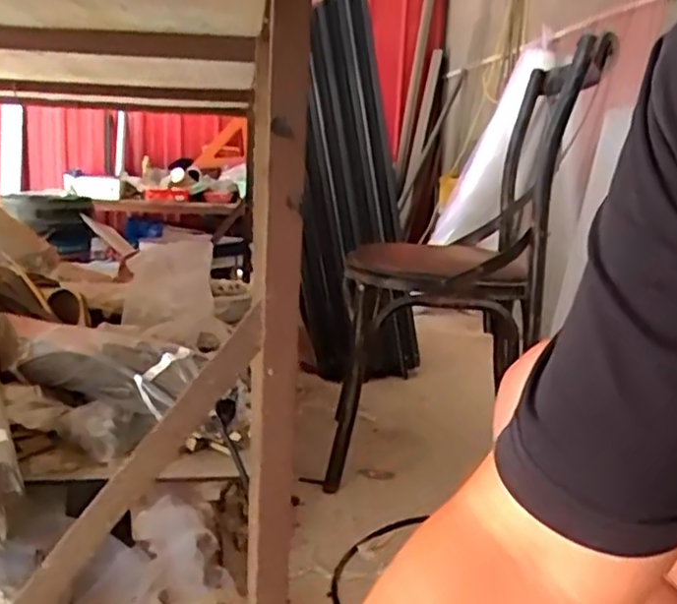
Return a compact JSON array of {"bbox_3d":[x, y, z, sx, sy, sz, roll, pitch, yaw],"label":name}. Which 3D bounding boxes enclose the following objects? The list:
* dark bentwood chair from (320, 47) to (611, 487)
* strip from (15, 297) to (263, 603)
[{"bbox_3d":[0.250,-0.099,1.440,0.446,0.778,0.519,4,11,6],"label":"dark bentwood chair"},{"bbox_3d":[-0.196,0.180,0.563,0.029,0.434,0.024,39,3,-15],"label":"strip"}]

